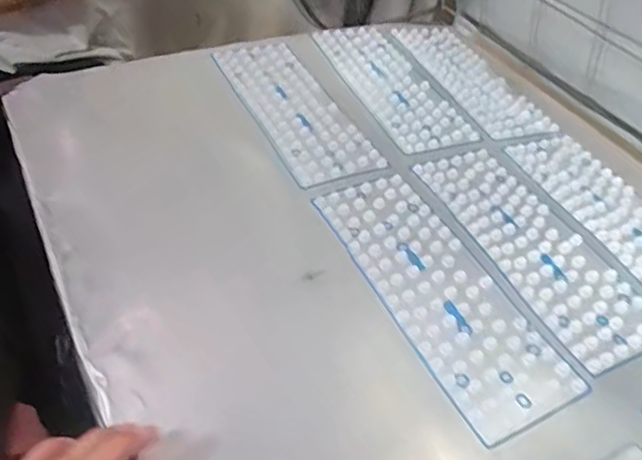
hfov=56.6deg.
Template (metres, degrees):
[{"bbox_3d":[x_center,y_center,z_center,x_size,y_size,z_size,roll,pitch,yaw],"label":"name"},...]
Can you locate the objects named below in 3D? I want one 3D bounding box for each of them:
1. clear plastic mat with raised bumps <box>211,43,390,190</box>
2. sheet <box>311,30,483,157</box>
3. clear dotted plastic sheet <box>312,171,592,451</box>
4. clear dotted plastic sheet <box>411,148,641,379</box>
[{"bbox_3d":[-0.034,-0.148,0.704,0.108,0.010,0.279,-17,50,-22],"label":"clear plastic mat with raised bumps"},{"bbox_3d":[0.089,-0.186,0.755,0.107,0.011,0.265,-15,50,-20],"label":"sheet"},{"bbox_3d":[0.102,0.048,0.529,0.107,0.008,0.276,-18,51,-23],"label":"clear dotted plastic sheet"},{"bbox_3d":[0.204,0.011,0.580,0.105,0.004,0.275,-17,50,-22],"label":"clear dotted plastic sheet"}]

